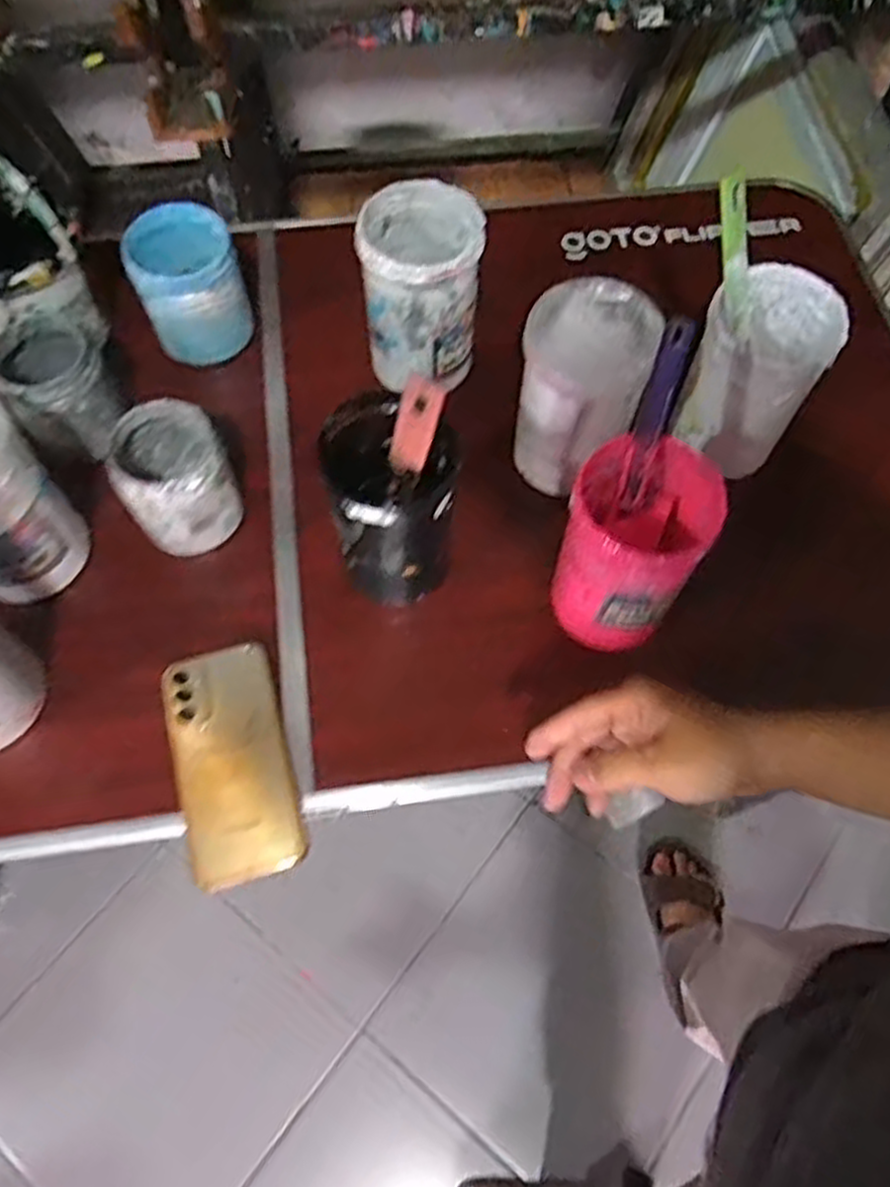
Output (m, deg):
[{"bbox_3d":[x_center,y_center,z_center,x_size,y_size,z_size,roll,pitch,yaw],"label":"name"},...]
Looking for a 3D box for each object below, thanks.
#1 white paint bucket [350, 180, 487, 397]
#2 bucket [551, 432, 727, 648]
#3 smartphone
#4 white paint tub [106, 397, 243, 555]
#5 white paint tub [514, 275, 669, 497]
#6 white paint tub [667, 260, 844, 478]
[{"bbox_3d":[-0.020,-0.251,0.662,0.090,0.138,0.091,0,65,-1],"label":"white paint bucket"},{"bbox_3d":[0.129,-0.033,0.563,0.087,0.137,0.090,0,65,-1],"label":"bucket"},{"bbox_3d":[-0.152,0.119,0.571,0.081,0.012,0.165,-16,66,-9],"label":"smartphone"},{"bbox_3d":[-0.211,-0.091,0.619,0.084,0.087,0.088,-21,67,-11],"label":"white paint tub"},{"bbox_3d":[0.103,-0.154,0.617,0.096,0.141,0.090,13,65,5],"label":"white paint tub"},{"bbox_3d":[0.240,-0.170,0.632,0.089,0.153,0.092,0,65,-1],"label":"white paint tub"}]

